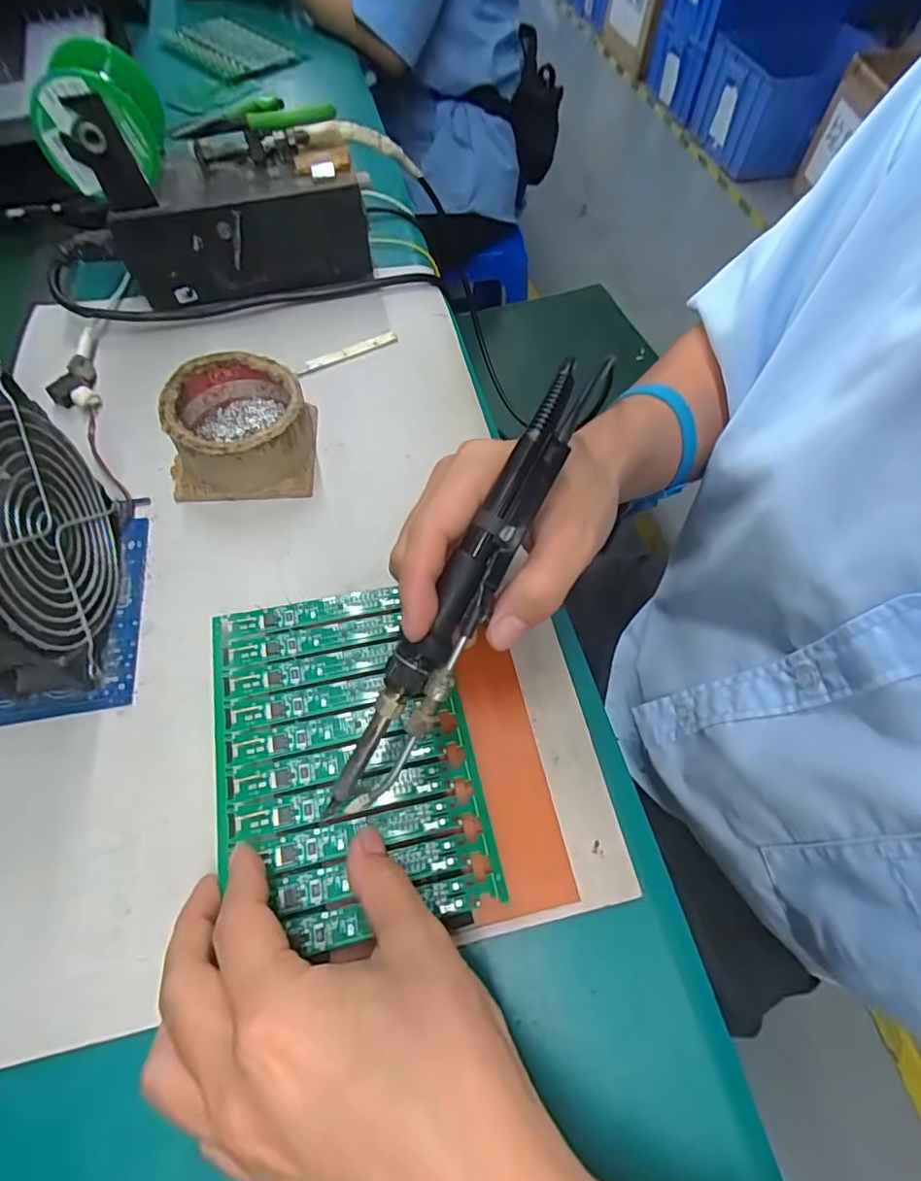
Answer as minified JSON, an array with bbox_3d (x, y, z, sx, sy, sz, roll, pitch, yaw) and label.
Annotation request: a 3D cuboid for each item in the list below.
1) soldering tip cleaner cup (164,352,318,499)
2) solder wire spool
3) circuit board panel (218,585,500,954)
[{"bbox_3d":[-0.140,-0.105,0.352,0.086,0.046,0.084,1,61,-2],"label":"soldering tip cleaner cup"},{"bbox_3d":[-0.235,-0.312,0.359,0.065,0.057,0.072,-8,61,-6],"label":"solder wire spool"},{"bbox_3d":[-0.058,0.075,0.270,0.119,0.008,0.163,-12,61,-8],"label":"circuit board panel"}]

